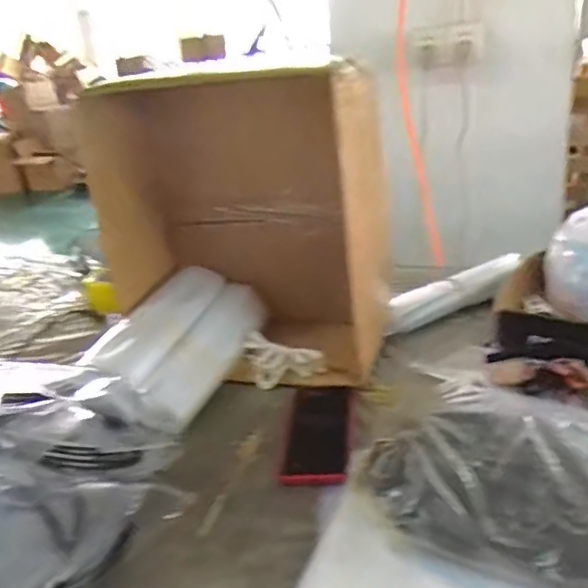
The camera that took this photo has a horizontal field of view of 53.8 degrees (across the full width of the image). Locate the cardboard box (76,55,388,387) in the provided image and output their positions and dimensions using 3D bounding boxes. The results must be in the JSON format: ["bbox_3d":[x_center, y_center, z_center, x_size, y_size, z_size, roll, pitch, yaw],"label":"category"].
[{"bbox_3d":[-0.049,-0.076,0.795,0.347,0.355,0.180,2,23,19],"label":"cardboard box"}]

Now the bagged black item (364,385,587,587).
[{"bbox_3d":[0.198,0.158,0.515,0.260,0.069,0.198,10,27,34],"label":"bagged black item"}]

